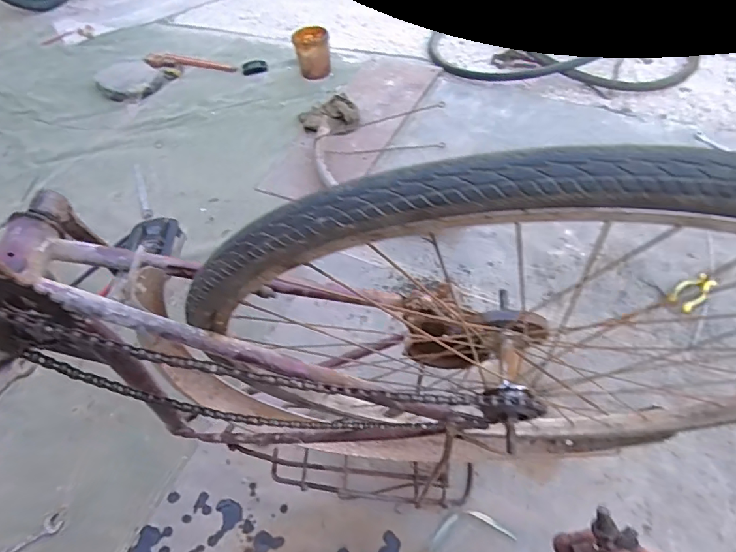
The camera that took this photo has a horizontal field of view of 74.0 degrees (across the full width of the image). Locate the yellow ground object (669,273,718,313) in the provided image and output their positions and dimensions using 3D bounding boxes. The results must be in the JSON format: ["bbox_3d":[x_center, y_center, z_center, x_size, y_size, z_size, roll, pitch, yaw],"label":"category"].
[{"bbox_3d":[0.682,0.030,1.025,0.107,0.005,0.054,-32,59,-17],"label":"yellow ground object"}]

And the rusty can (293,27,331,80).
[{"bbox_3d":[-0.174,-0.704,1.547,0.106,0.125,0.101,-2,51,3],"label":"rusty can"}]

